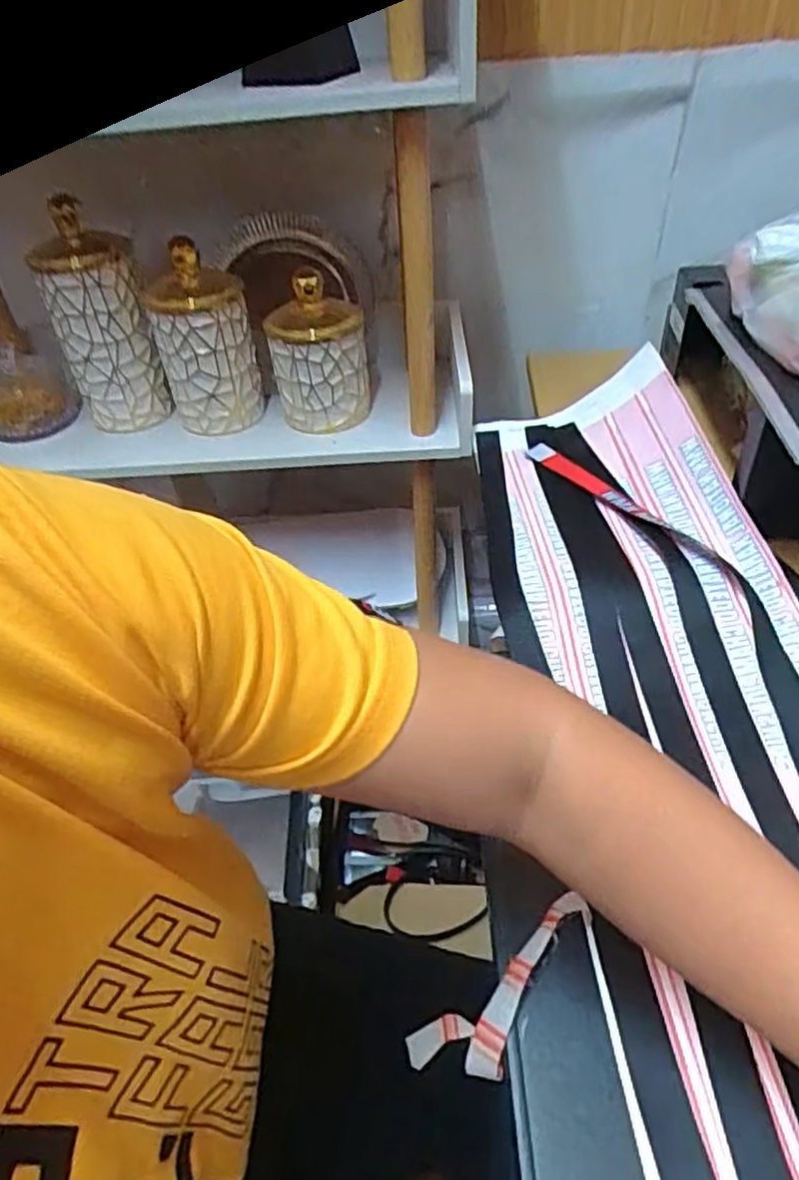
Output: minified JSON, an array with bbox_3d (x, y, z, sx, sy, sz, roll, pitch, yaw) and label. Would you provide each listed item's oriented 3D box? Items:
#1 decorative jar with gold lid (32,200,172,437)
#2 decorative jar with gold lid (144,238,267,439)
[{"bbox_3d":[-0.338,-0.304,0.817,0.105,0.217,0.091,-20,43,-17],"label":"decorative jar with gold lid"},{"bbox_3d":[-0.219,-0.278,0.805,0.106,0.174,0.088,-16,42,-13],"label":"decorative jar with gold lid"}]

